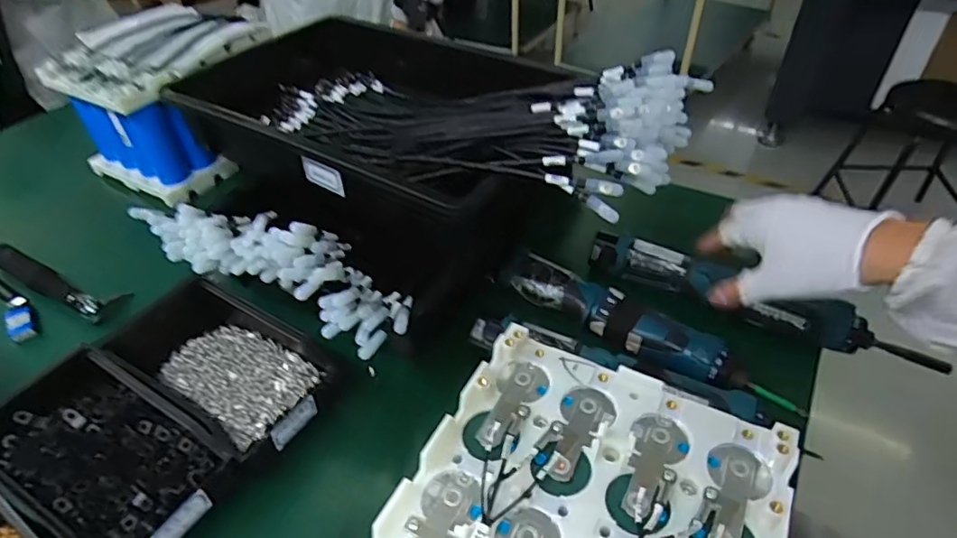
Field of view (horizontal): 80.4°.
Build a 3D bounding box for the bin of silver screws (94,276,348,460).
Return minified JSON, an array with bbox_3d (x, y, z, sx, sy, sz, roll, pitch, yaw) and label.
[{"bbox_3d":[-0.226,0.077,0.489,0.196,0.058,0.108,23,48,25],"label":"bin of silver screws"}]

